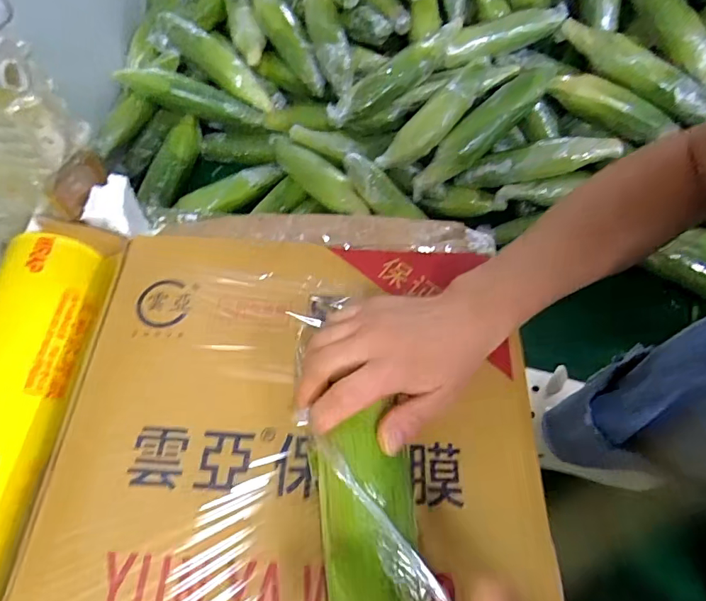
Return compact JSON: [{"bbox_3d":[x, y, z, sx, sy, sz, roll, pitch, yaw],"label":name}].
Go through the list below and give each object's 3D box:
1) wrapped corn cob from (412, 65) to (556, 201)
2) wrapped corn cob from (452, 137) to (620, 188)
[{"bbox_3d":[0.196,-0.262,0.719,0.291,0.051,0.053,-43,70,-4],"label":"wrapped corn cob"},{"bbox_3d":[0.273,-0.208,0.707,0.225,0.045,0.040,-8,60,16],"label":"wrapped corn cob"}]

